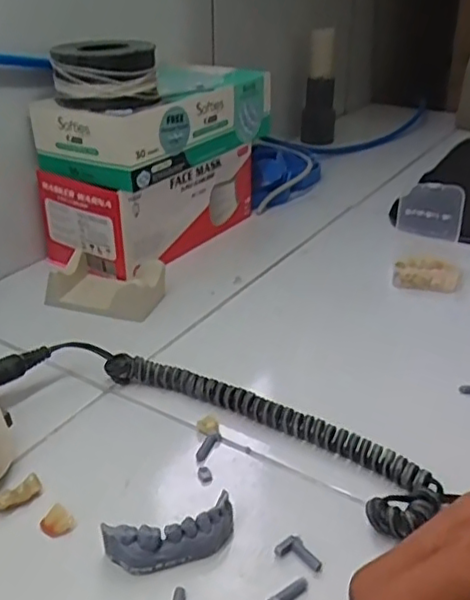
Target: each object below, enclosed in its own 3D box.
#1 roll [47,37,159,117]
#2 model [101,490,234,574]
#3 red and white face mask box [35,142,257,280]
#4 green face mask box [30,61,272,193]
[{"bbox_3d":[-0.103,-0.182,0.500,0.067,0.047,0.065,19,34,30],"label":"roll"},{"bbox_3d":[-0.031,0.115,0.301,0.061,0.022,0.020,-11,31,-18],"label":"model"},{"bbox_3d":[-0.081,-0.108,0.608,0.121,0.097,0.192,15,32,25],"label":"red and white face mask box"},{"bbox_3d":[-0.066,-0.168,0.581,0.115,0.060,0.209,18,34,29],"label":"green face mask box"}]

